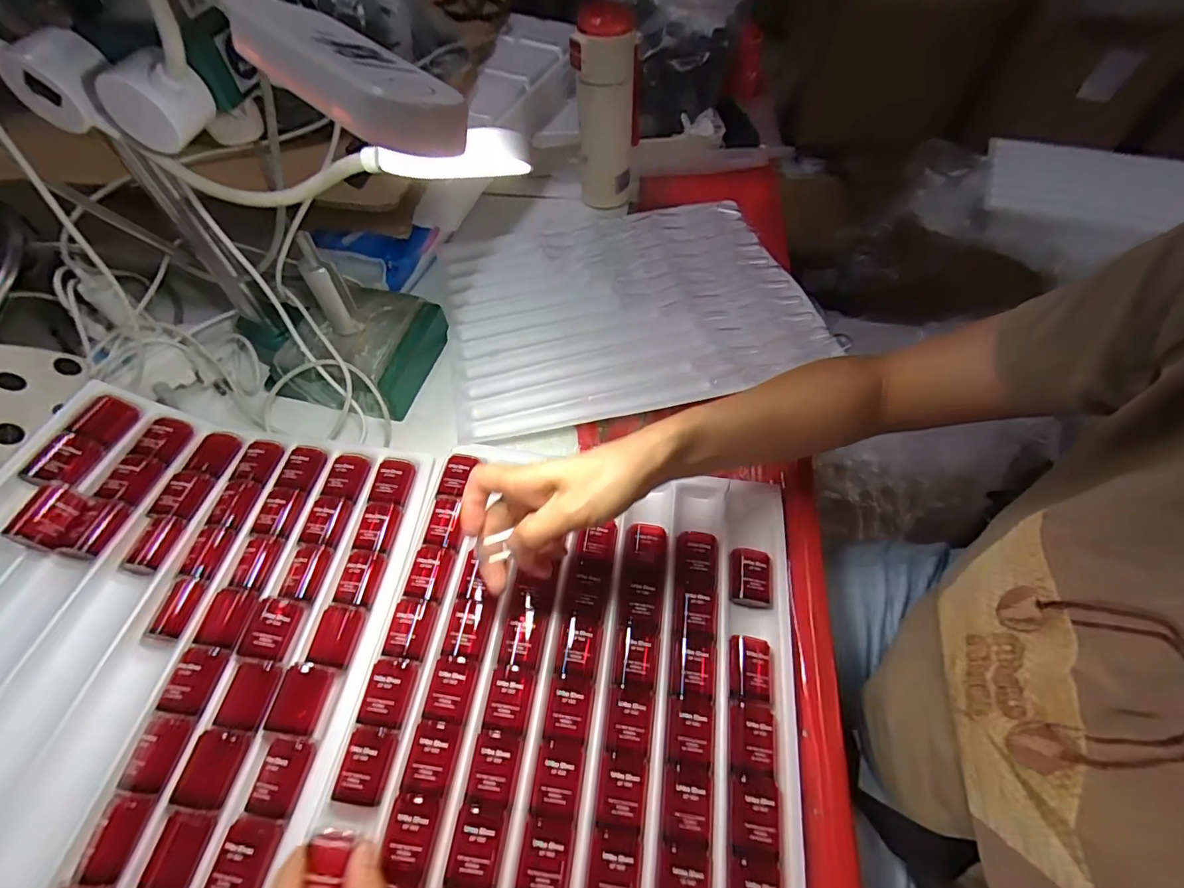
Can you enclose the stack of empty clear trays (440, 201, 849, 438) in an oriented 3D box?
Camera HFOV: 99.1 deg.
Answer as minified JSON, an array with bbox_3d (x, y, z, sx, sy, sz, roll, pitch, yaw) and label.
[{"bbox_3d":[0.034,-0.165,0.567,0.382,0.020,0.314,-11,57,-8],"label":"stack of empty clear trays"}]

